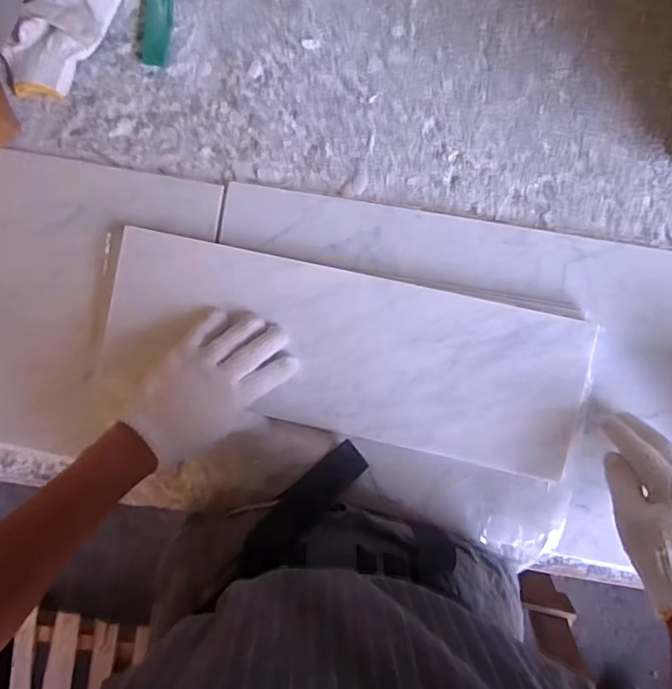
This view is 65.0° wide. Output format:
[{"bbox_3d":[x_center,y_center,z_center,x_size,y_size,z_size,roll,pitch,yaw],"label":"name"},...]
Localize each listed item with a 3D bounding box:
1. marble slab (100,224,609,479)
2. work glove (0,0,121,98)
[{"bbox_3d":[0.006,0.004,0.500,0.447,0.014,0.153,15,93,3],"label":"marble slab"},{"bbox_3d":[-0.269,-0.315,0.506,0.077,0.060,0.160,43,95,3],"label":"work glove"}]

